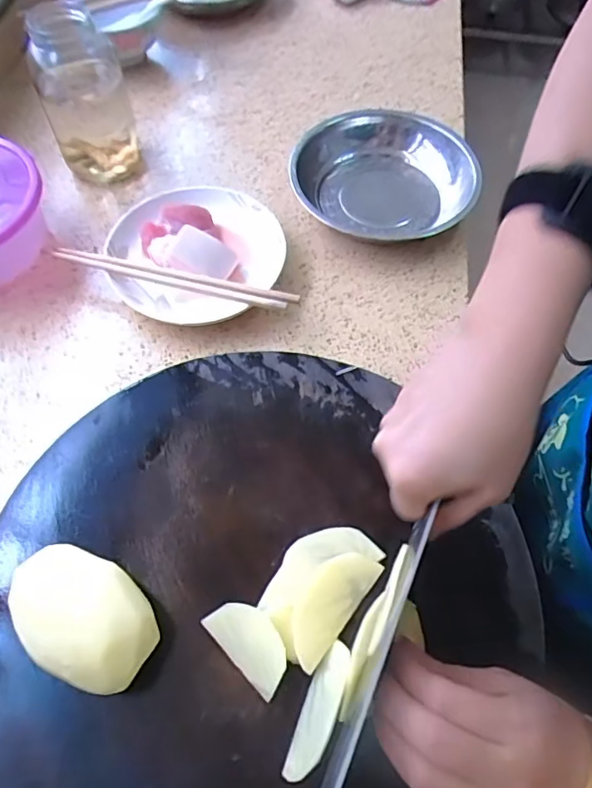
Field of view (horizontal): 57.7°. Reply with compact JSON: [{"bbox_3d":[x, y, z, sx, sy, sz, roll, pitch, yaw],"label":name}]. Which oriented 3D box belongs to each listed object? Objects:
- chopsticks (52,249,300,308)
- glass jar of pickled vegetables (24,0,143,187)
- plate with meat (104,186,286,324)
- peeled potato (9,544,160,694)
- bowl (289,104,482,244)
[{"bbox_3d":[-0.113,-0.108,0.492,0.228,0.013,0.022,12,62,6],"label":"chopsticks"},{"bbox_3d":[-0.217,-0.305,0.556,0.083,0.153,0.076,-20,64,-11],"label":"glass jar of pickled vegetables"},{"bbox_3d":[-0.097,-0.143,0.530,0.167,0.046,0.149,14,62,7],"label":"plate with meat"},{"bbox_3d":[-0.129,0.134,0.328,0.098,0.048,0.061,36,67,17],"label":"peeled potato"},{"bbox_3d":[0.094,-0.241,0.587,0.186,0.045,0.170,0,62,-1],"label":"bowl"}]

